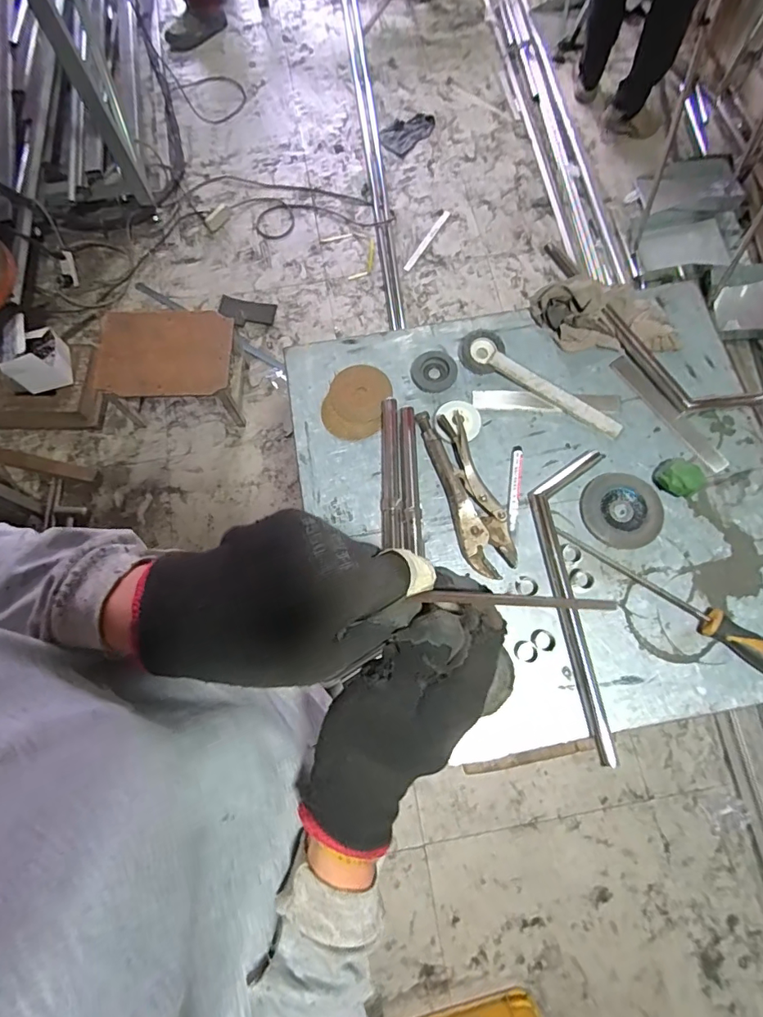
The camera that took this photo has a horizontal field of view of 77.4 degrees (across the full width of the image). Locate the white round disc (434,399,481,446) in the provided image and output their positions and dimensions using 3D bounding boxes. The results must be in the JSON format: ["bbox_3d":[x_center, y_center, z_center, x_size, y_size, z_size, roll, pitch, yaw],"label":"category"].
[{"bbox_3d":[0.098,-0.114,0.614,0.060,0.013,0.060,0,72,1],"label":"white round disc"}]

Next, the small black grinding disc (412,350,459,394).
[{"bbox_3d":[0.072,-0.184,0.641,0.059,0.009,0.062,0,72,1],"label":"small black grinding disc"}]

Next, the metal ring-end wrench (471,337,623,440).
[{"bbox_3d":[0.217,-0.162,0.629,0.219,0.015,0.032,32,76,11],"label":"metal ring-end wrench"}]

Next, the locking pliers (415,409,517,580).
[{"bbox_3d":[0.105,-0.023,0.582,0.061,0.015,0.213,-16,73,-4],"label":"locking pliers"}]

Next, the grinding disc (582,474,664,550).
[{"bbox_3d":[0.292,0.002,0.581,0.091,0.004,0.096,0,72,1],"label":"grinding disc"}]

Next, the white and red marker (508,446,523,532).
[{"bbox_3d":[0.167,-0.026,0.589,0.015,0.011,0.111,9,73,4],"label":"white and red marker"}]

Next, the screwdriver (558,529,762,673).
[{"bbox_3d":[0.340,0.102,0.535,0.289,0.030,0.034,37,77,12],"label":"screwdriver"}]

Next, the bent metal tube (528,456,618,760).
[{"bbox_3d":[0.230,0.099,0.551,0.083,0.017,0.345,-1,72,1],"label":"bent metal tube"}]

